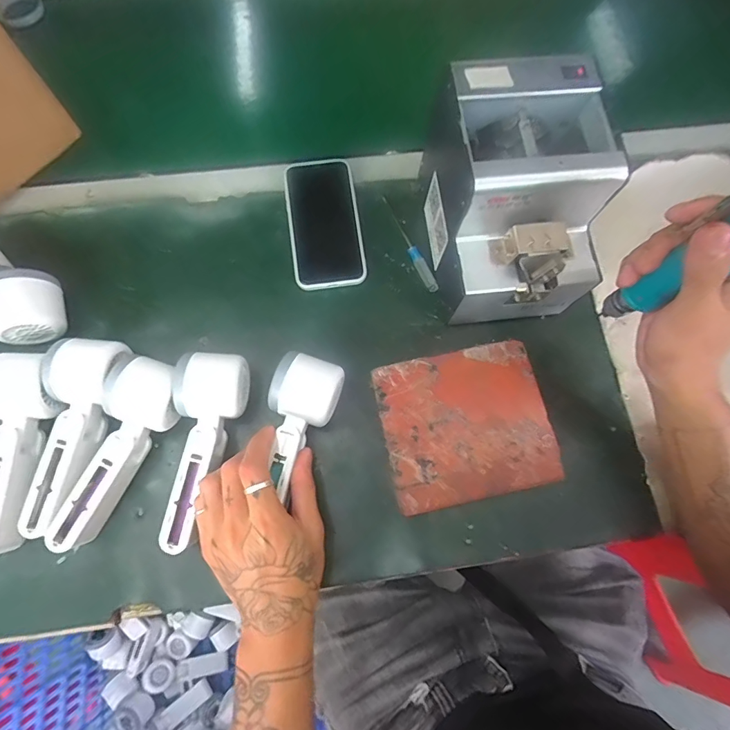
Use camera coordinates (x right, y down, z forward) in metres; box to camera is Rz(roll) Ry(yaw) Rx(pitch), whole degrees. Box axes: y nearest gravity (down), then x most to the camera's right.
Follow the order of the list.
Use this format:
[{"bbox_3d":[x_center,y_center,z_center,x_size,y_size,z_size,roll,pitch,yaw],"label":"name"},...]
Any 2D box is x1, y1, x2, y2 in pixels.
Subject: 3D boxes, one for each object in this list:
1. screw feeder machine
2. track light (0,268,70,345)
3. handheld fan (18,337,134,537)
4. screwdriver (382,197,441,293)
[{"bbox_3d":[0.135,-0.148,0.393,0.125,0.149,0.172,-6,73,-3],"label":"screw feeder machine"},{"bbox_3d":[-0.369,-0.040,0.394,0.161,0.045,0.059,-14,74,-6],"label":"track light"},{"bbox_3d":[-0.250,0.057,0.369,0.054,0.053,0.163,6,73,0],"label":"handheld fan"},{"bbox_3d":[0.047,-0.130,0.458,0.011,0.007,0.119,-24,75,-9],"label":"screwdriver"}]

